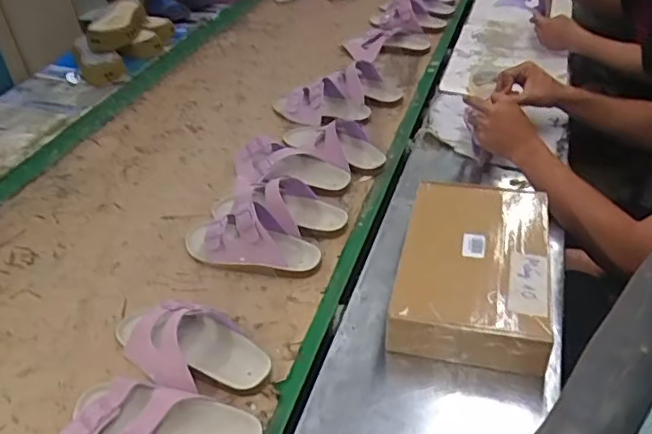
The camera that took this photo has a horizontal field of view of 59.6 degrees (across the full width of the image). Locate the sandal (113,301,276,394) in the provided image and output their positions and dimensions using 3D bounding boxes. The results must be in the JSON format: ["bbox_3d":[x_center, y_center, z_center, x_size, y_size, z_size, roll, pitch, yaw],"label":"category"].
[{"bbox_3d":[-0.192,0.164,0.770,0.242,0.063,0.116,9,40,18],"label":"sandal"}]

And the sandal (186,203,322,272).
[{"bbox_3d":[-0.127,0.018,0.955,0.246,0.084,0.124,7,39,15],"label":"sandal"}]

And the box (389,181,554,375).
[{"bbox_3d":[0.217,0.069,0.832,0.193,0.083,0.305,7,39,15],"label":"box"}]

